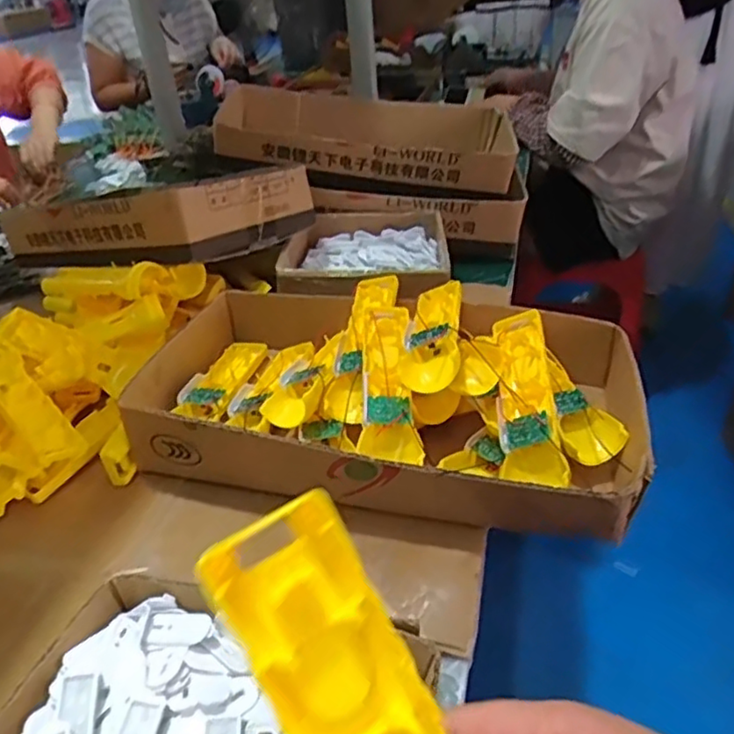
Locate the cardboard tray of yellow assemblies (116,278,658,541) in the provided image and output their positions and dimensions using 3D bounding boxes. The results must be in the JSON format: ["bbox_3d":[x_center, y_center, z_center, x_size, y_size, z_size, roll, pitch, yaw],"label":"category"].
[{"bbox_3d":[0.021,0.015,0.580,0.423,0.099,0.242,7,36,15],"label":"cardboard tray of yellow assemblies"}]

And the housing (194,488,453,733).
[{"bbox_3d":[0.003,0.115,0.182,0.044,0.015,0.155,-22,83,-24],"label":"housing"}]

